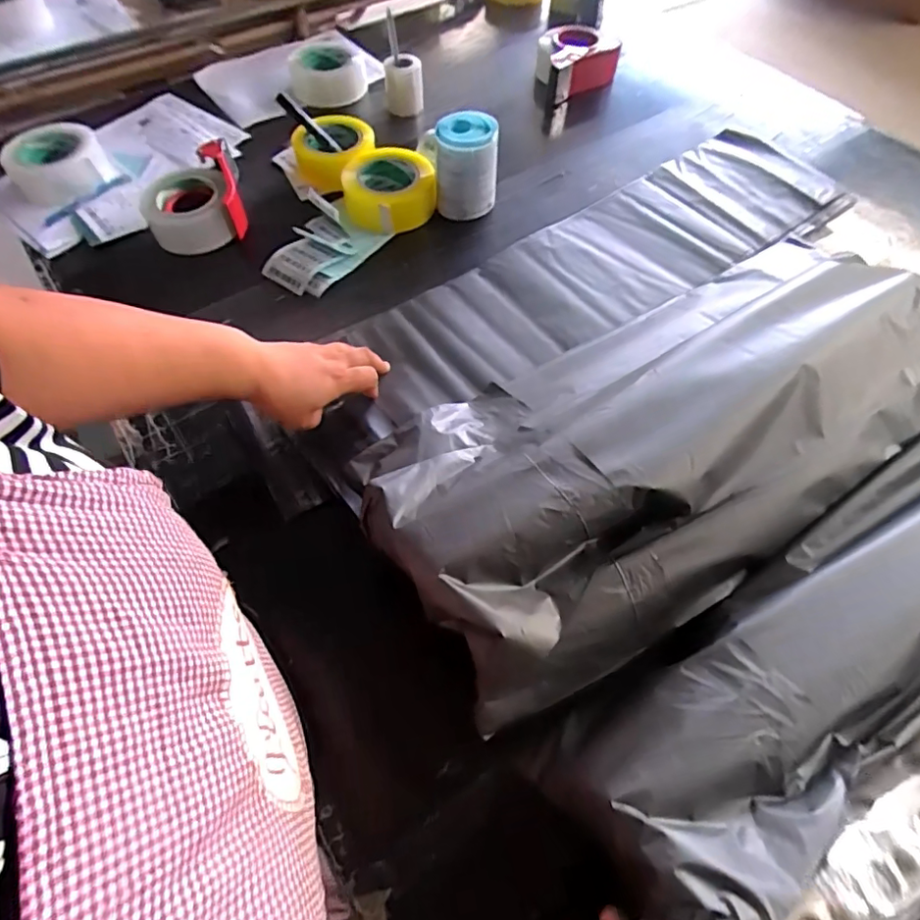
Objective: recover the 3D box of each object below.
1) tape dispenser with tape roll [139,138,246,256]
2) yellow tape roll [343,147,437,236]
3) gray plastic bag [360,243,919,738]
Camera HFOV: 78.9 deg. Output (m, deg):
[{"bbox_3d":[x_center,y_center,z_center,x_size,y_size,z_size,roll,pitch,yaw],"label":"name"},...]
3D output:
[{"bbox_3d":[-0.356,-0.348,0.744,0.124,0.055,0.165,-16,61,-10],"label":"tape dispenser with tape roll"},{"bbox_3d":[-0.096,-0.369,0.768,0.127,0.047,0.119,-9,60,-7],"label":"yellow tape roll"},{"bbox_3d":[0.199,-0.026,0.515,0.568,0.125,0.287,-30,65,-17],"label":"gray plastic bag"}]

